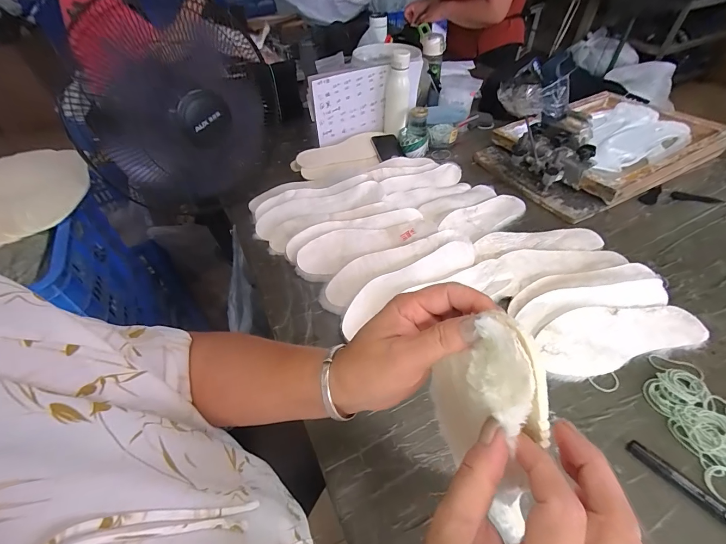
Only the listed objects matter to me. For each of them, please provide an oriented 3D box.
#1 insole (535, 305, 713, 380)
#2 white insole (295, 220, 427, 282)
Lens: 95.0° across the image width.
[{"bbox_3d":[0.396,0.095,0.518,0.269,0.011,0.092,-12,66,-9],"label":"insole"},{"bbox_3d":[-0.006,-0.060,0.666,0.265,0.012,0.092,-20,53,-15],"label":"white insole"}]

